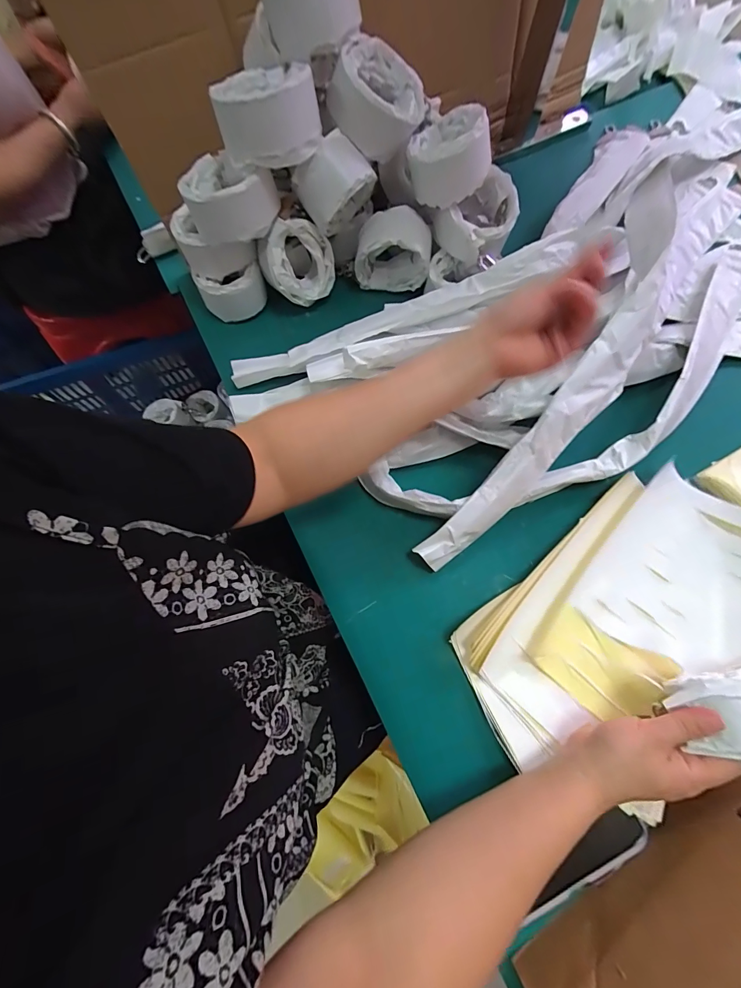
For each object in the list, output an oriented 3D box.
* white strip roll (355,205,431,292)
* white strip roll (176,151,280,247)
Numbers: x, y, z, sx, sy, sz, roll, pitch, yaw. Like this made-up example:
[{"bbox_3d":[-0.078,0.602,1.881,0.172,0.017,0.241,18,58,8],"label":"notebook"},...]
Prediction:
[{"bbox_3d":[0.030,-0.320,0.503,0.093,0.084,0.055,1,71,1],"label":"white strip roll"},{"bbox_3d":[-0.156,-0.334,0.420,0.096,0.050,0.085,-22,73,-7],"label":"white strip roll"}]

